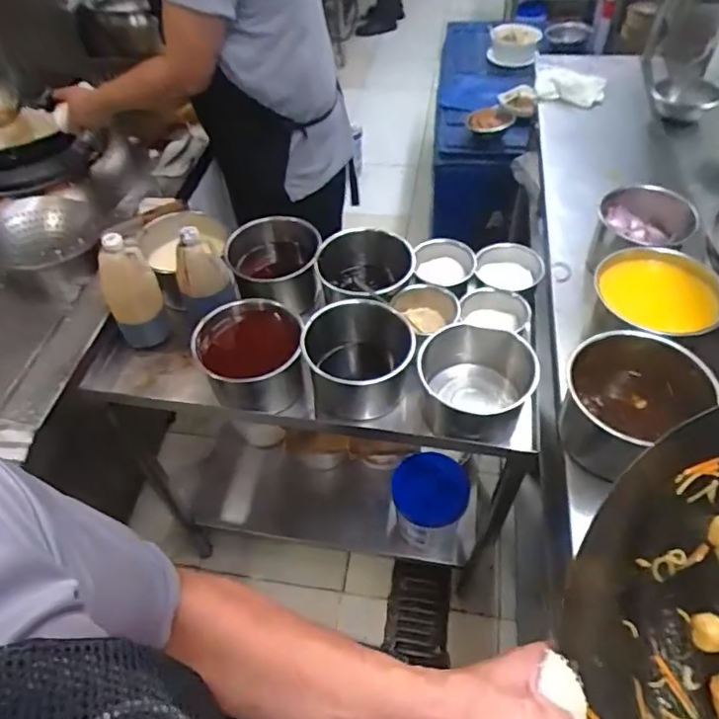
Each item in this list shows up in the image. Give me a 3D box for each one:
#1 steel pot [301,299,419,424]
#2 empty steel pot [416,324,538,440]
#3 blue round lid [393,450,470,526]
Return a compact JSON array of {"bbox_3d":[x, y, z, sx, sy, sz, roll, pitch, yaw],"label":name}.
[{"bbox_3d":[0.001,0.008,0.948,0.180,0.135,0.186,4,50,6],"label":"steel pot"},{"bbox_3d":[0.182,0.032,0.894,0.169,0.119,0.172,-1,50,2],"label":"empty steel pot"},{"bbox_3d":[0.156,0.285,1.214,0.163,0.023,0.154,-3,73,11],"label":"blue round lid"}]

